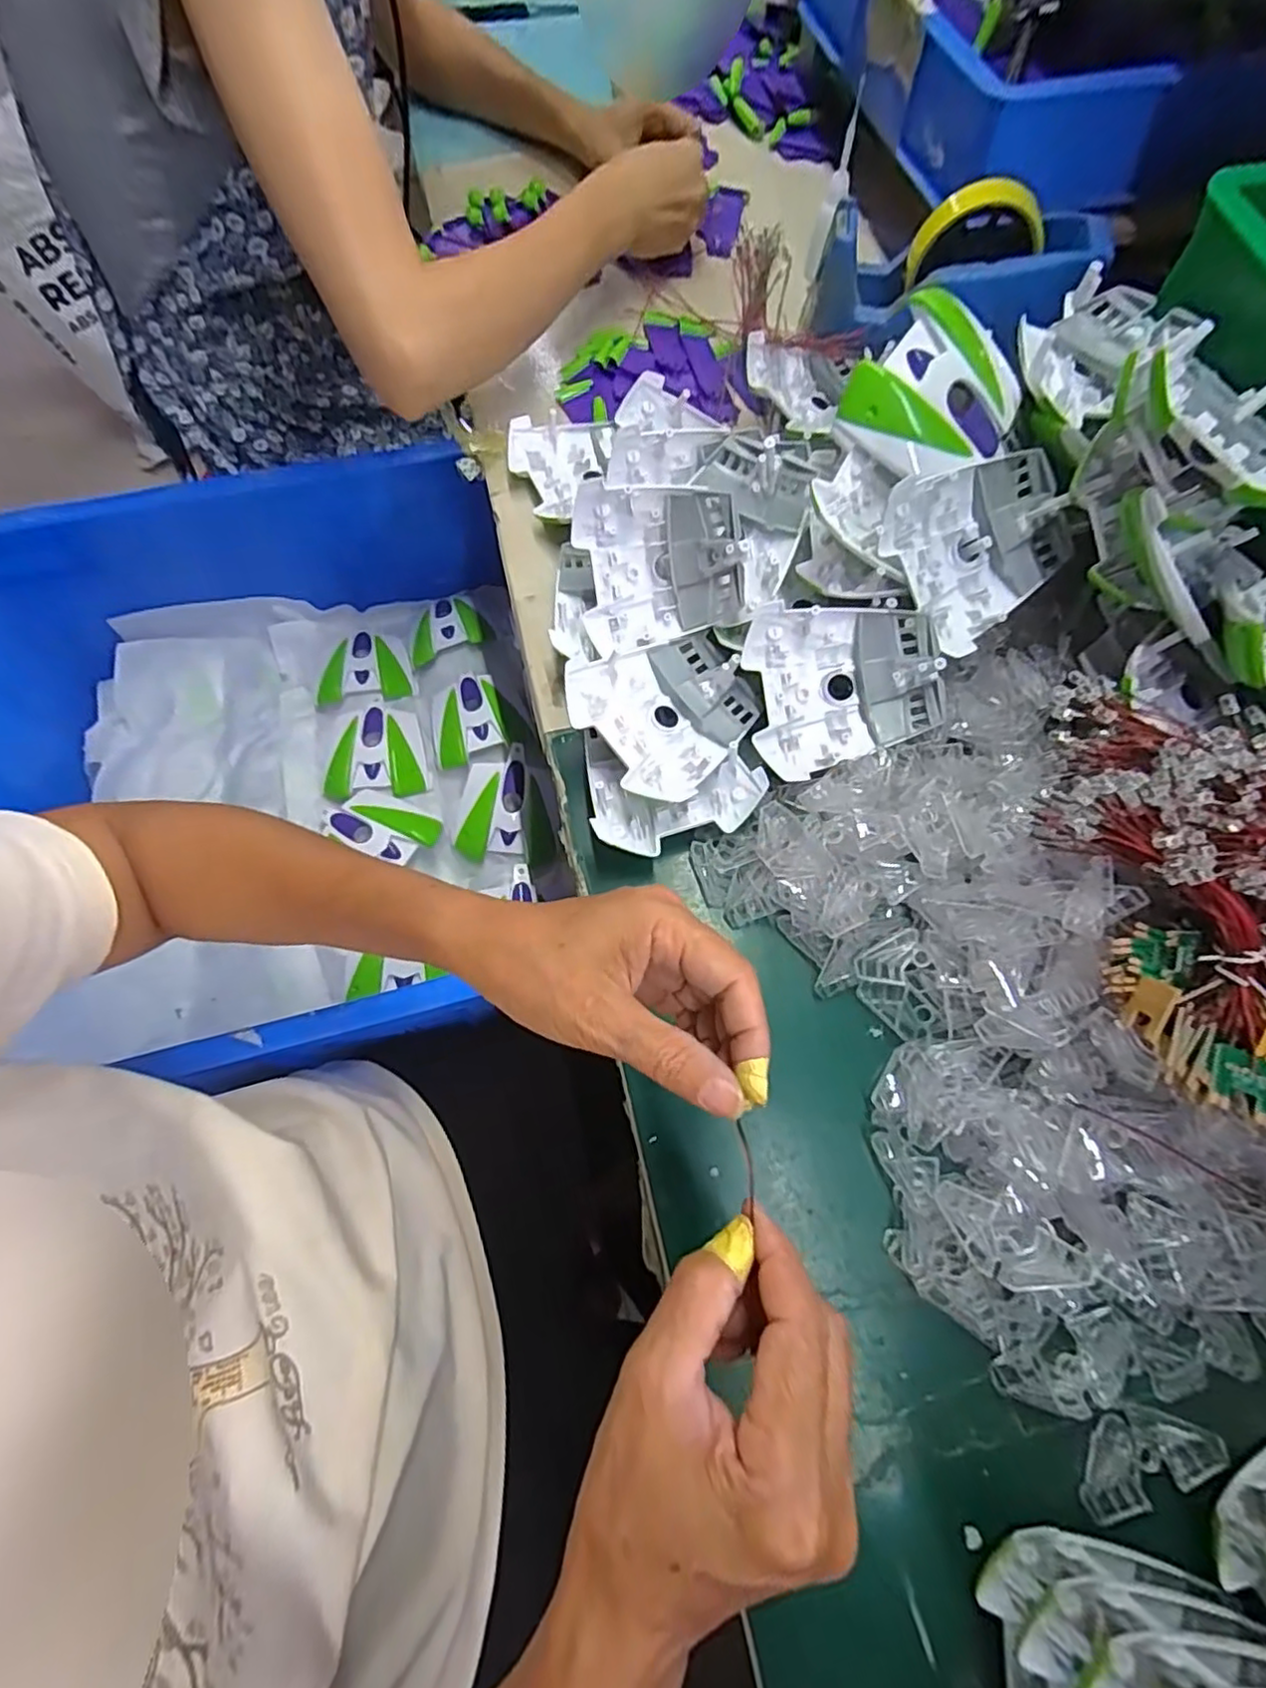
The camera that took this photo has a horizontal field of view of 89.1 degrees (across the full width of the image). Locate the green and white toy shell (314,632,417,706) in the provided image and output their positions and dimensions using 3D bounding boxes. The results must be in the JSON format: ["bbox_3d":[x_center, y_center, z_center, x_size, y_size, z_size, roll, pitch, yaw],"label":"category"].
[{"bbox_3d":[-0.281,-0.180,0.667,0.093,0.025,0.084,-19,72,-6],"label":"green and white toy shell"}]

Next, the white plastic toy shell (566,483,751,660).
[{"bbox_3d":[0.016,-0.174,0.404,0.101,0.020,0.095,-4,109,14],"label":"white plastic toy shell"}]

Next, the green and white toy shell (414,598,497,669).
[{"bbox_3d":[-0.192,-0.232,0.681,0.089,0.030,0.070,-7,71,-2],"label":"green and white toy shell"}]

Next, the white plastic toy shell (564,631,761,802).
[{"bbox_3d":[0.023,-0.081,0.387,0.106,0.019,0.093,-36,86,-24],"label":"white plastic toy shell"}]

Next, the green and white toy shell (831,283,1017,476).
[{"bbox_3d":[0.174,-0.255,0.367,0.089,0.019,0.085,34,99,-12],"label":"green and white toy shell"}]

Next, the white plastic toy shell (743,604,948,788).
[{"bbox_3d":[0.125,-0.093,0.383,0.107,0.021,0.094,-8,95,6],"label":"white plastic toy shell"}]

